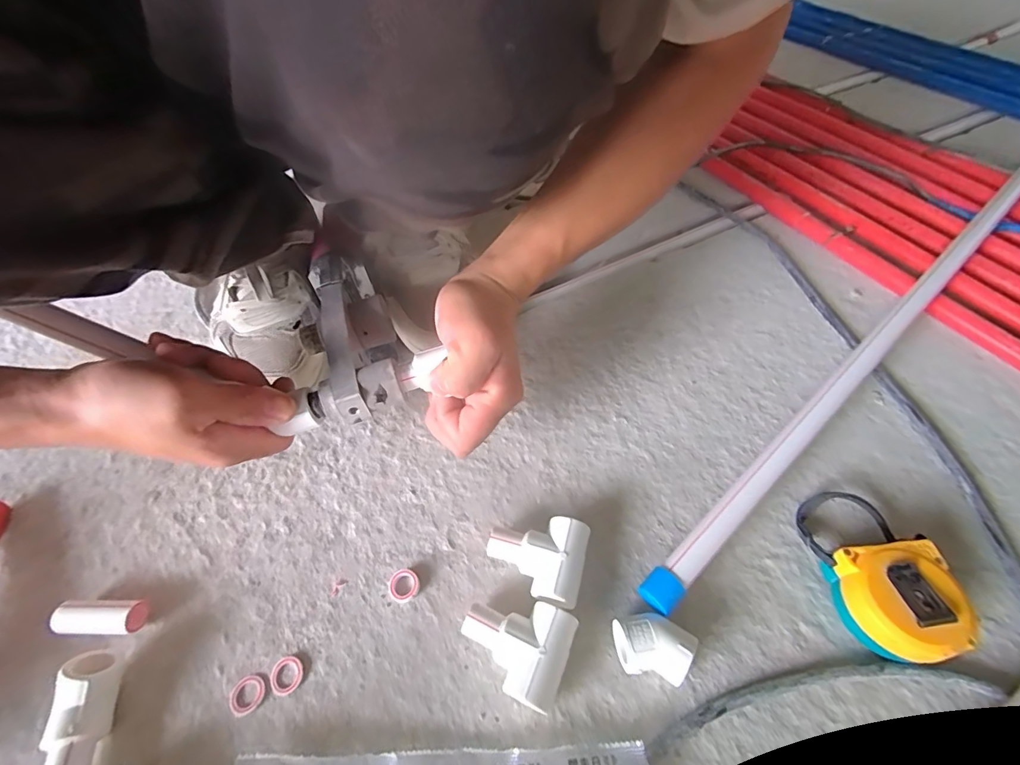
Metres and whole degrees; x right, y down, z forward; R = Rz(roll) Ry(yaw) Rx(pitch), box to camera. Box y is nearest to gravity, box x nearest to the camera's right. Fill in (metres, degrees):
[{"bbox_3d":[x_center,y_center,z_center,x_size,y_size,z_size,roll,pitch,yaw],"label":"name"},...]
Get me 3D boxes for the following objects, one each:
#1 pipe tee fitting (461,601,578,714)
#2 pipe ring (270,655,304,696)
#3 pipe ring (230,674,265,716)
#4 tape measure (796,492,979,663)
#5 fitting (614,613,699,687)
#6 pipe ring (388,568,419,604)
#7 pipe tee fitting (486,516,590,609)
[{"bbox_3d":[0.003,0.163,0.281,0.065,0.030,0.052,19,57,17],"label":"pipe tee fitting"},{"bbox_3d":[-0.144,0.188,0.287,0.020,0.004,0.022,-2,54,3],"label":"pipe ring"},{"bbox_3d":[-0.167,0.197,0.281,0.021,0.004,0.021,-2,54,3],"label":"pipe ring"},{"bbox_3d":[0.237,0.120,0.290,0.059,0.041,0.103,-7,54,-1],"label":"tape measure"},{"bbox_3d":[0.087,0.163,0.274,0.045,0.030,0.032,9,55,10],"label":"fitting"},{"bbox_3d":[-0.075,0.144,0.316,0.021,0.005,0.022,-2,54,3],"label":"pipe ring"},{"bbox_3d":[0.018,0.121,0.311,0.065,0.031,0.055,12,56,13],"label":"pipe tee fitting"}]

